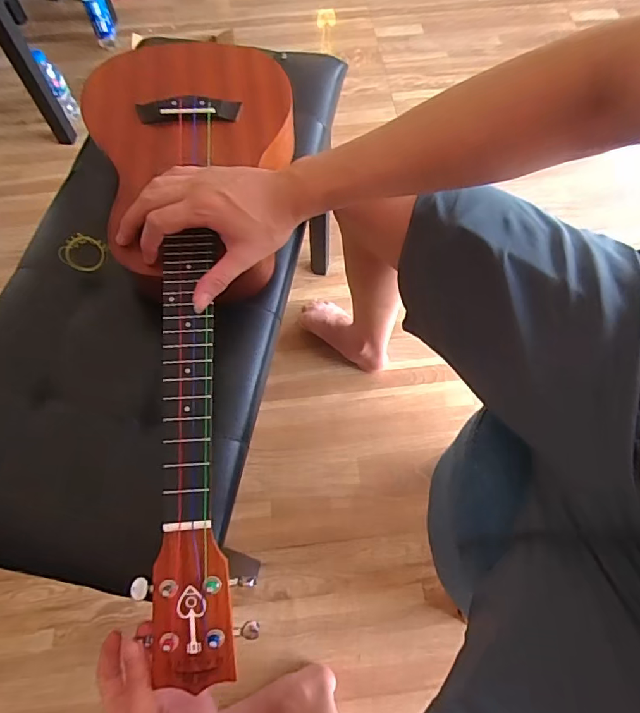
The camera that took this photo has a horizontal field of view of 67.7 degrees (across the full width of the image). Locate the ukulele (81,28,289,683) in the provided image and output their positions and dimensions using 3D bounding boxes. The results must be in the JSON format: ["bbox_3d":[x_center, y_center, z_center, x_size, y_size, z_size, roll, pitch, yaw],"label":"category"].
[{"bbox_3d":[-0.114,-0.039,0.440,0.189,0.073,0.594,-4,74,-1],"label":"ukulele"}]

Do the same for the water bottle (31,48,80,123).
[{"bbox_3d":[-0.710,-0.731,1.299,0.052,0.160,0.076,-27,67,-11],"label":"water bottle"}]

